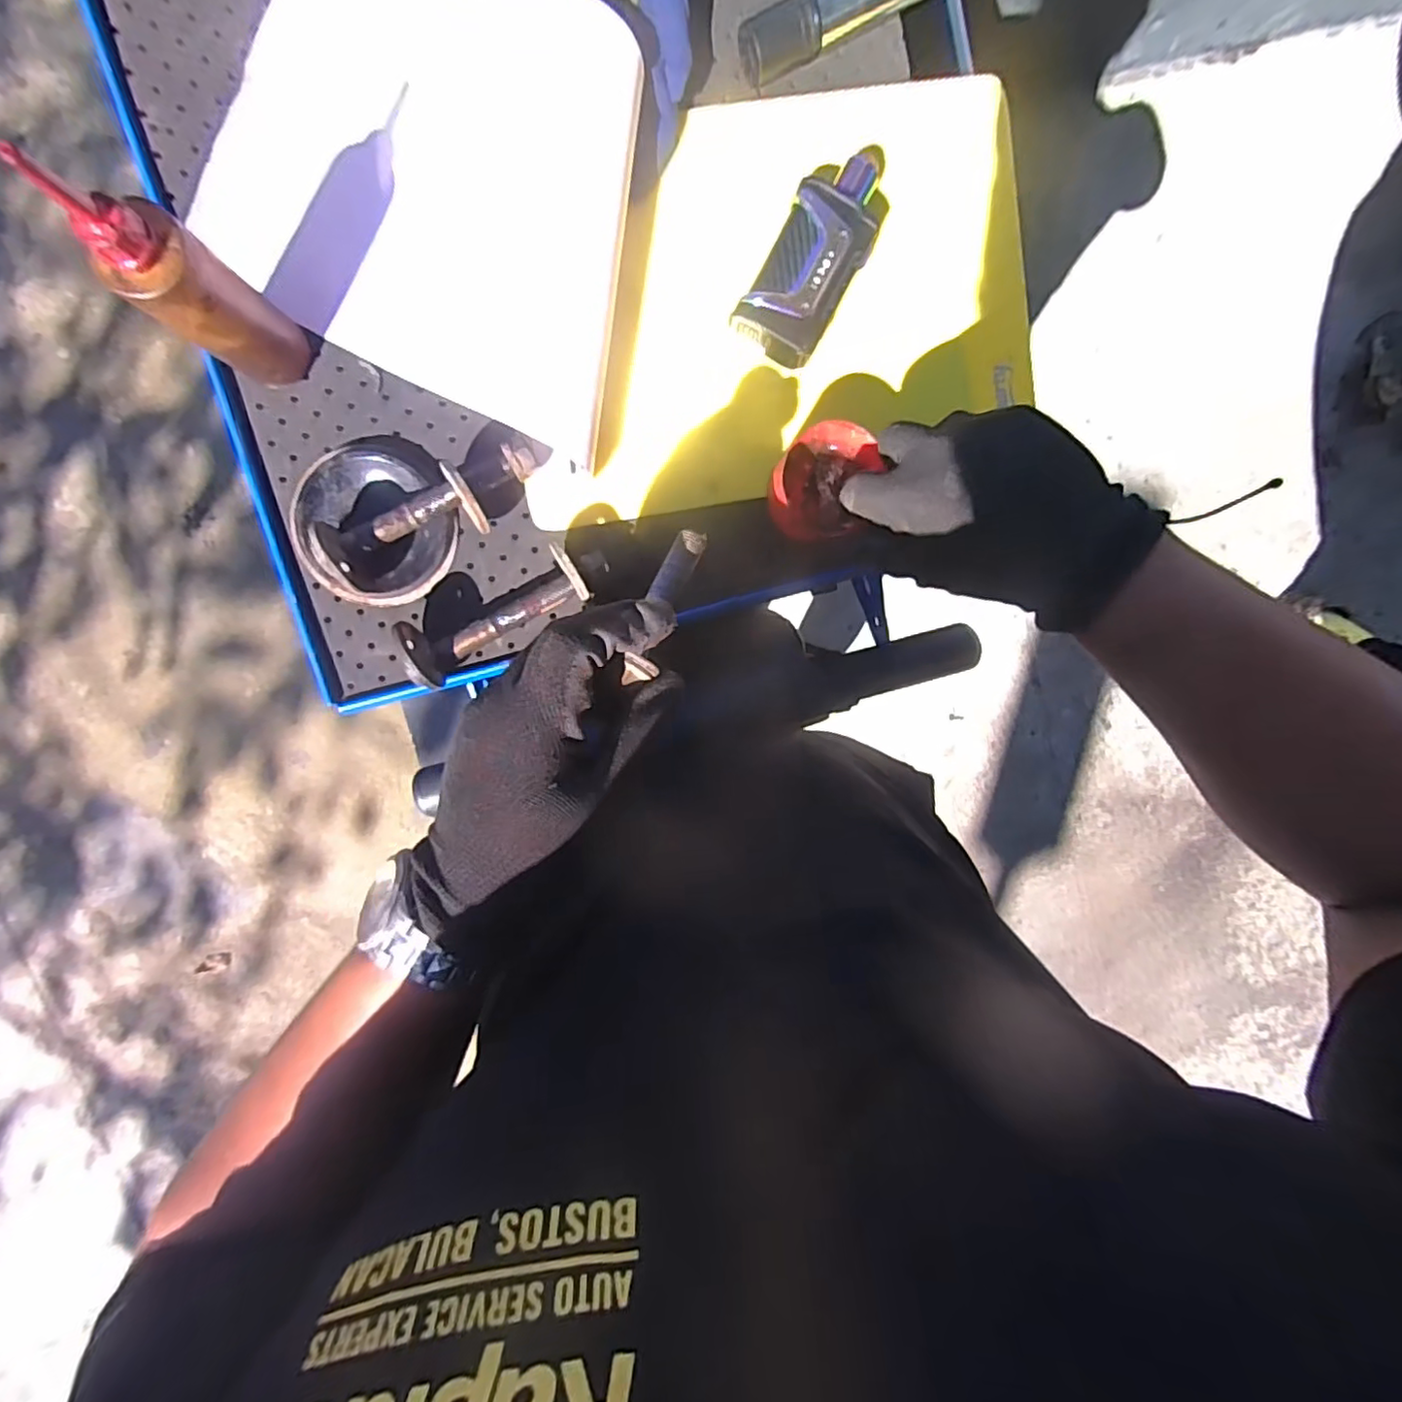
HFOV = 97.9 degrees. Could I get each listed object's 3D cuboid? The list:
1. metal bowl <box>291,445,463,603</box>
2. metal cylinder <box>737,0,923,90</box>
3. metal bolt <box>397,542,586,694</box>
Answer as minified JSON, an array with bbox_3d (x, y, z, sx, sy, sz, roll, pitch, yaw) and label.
[{"bbox_3d":[-0.206,-0.109,0.379,0.093,0.026,0.094,34,93,-6],"label":"metal bowl"},{"bbox_3d":[0.085,-0.407,0.360,0.123,0.027,0.026,-25,97,0],"label":"metal cylinder"},{"bbox_3d":[-0.128,-0.054,0.382,0.119,0.041,0.049,-25,97,0],"label":"metal bolt"}]

